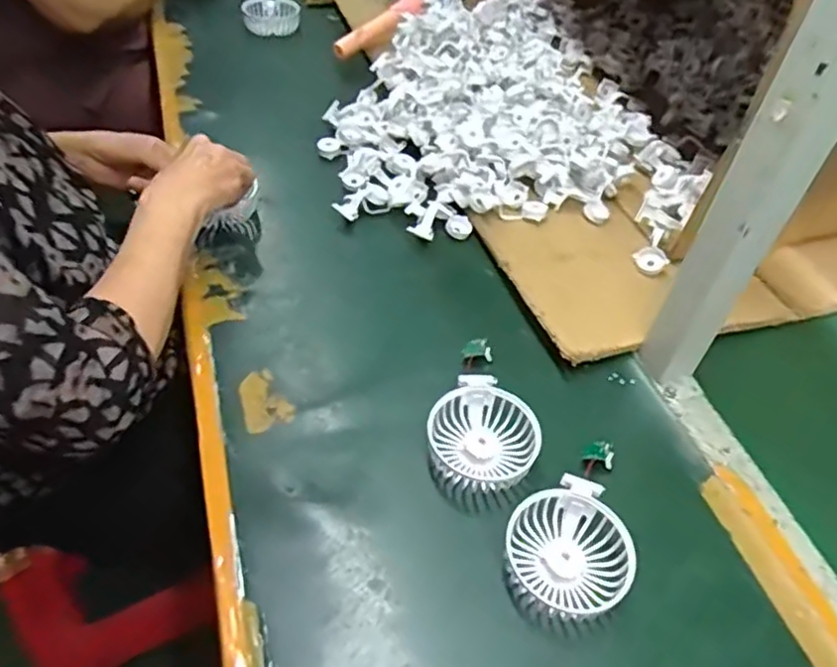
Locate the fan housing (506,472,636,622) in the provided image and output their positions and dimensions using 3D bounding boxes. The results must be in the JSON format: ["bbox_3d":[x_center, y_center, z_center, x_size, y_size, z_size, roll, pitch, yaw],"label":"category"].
[{"bbox_3d":[0.113,0.156,0.481,0.087,0.025,0.093,2,48,-2],"label":"fan housing"}]

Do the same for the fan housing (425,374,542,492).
[{"bbox_3d":[0.054,0.084,0.543,0.087,0.028,0.088,2,48,-2],"label":"fan housing"}]

